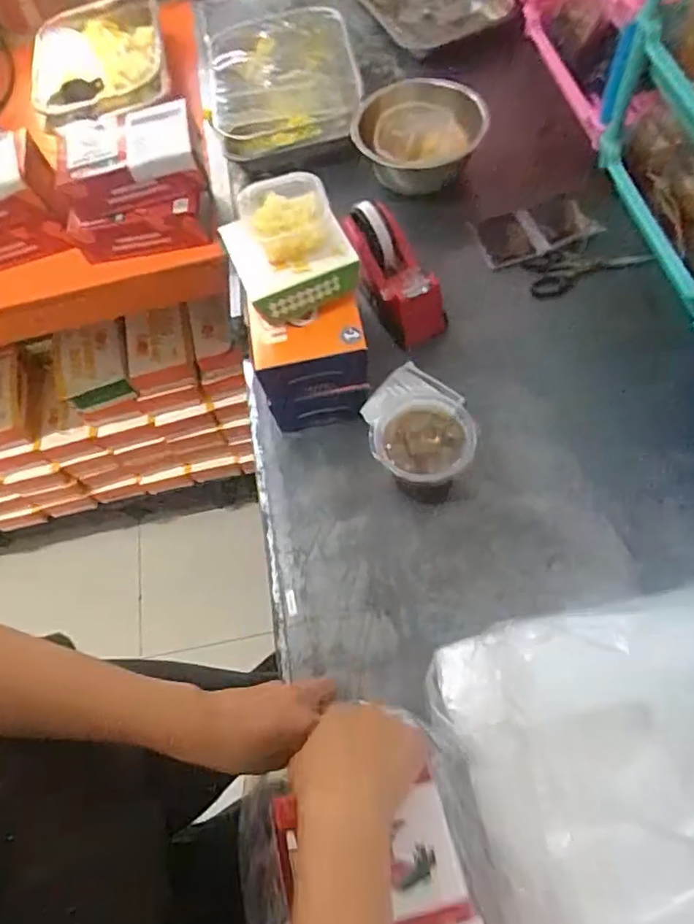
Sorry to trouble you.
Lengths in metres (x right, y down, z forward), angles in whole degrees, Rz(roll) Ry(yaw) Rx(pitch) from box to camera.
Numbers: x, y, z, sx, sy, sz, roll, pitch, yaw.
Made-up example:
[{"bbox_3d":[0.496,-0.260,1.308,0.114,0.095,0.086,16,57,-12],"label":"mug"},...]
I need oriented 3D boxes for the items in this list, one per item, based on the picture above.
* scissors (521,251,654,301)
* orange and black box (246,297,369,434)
[{"bbox_3d":[0.288,-0.242,0.699,0.133,0.009,0.057,-20,82,7],"label":"scissors"},{"bbox_3d":[-0.033,-0.092,0.607,0.112,0.132,0.060,-14,58,-1],"label":"orange and black box"}]

